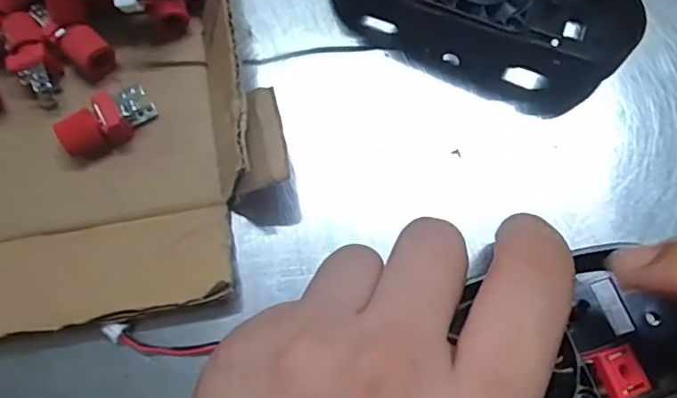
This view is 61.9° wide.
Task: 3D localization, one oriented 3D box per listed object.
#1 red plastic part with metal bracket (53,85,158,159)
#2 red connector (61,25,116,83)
[{"bbox_3d":[-0.083,-0.028,0.203,0.033,0.013,0.015,-33,78,-6],"label":"red plastic part with metal bracket"},{"bbox_3d":[-0.093,-0.054,0.210,0.014,0.010,0.017,-39,79,-8],"label":"red connector"}]

